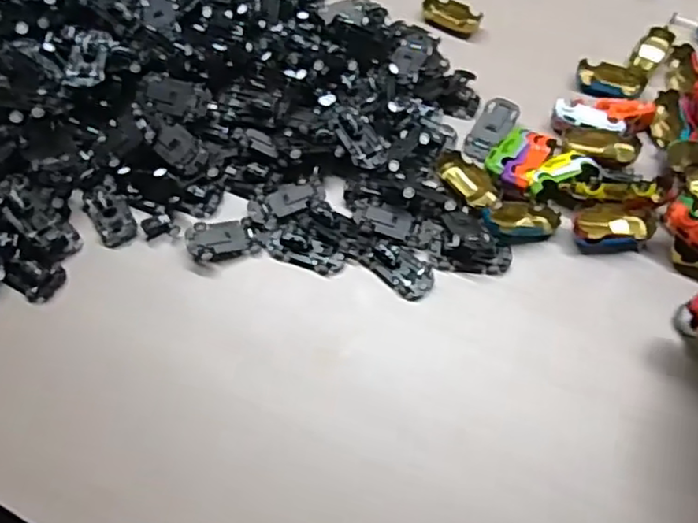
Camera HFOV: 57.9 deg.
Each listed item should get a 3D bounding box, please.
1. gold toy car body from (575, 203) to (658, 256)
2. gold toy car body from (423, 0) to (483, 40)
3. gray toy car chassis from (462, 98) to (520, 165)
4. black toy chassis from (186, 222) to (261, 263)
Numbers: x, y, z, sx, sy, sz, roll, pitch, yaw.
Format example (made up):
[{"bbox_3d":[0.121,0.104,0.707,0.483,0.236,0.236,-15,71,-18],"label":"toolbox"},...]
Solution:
[{"bbox_3d":[0.211,-0.027,0.505,0.063,0.021,0.036,-2,58,-1],"label":"gold toy car body"},{"bbox_3d":[0.105,-0.256,0.655,0.063,0.014,0.032,30,63,18],"label":"gold toy car body"},{"bbox_3d":[0.125,-0.115,0.561,0.032,0.012,0.076,26,62,16],"label":"gray toy car chassis"},{"bbox_3d":[-0.101,-0.020,0.504,0.053,0.017,0.030,-12,59,-6],"label":"black toy chassis"}]

